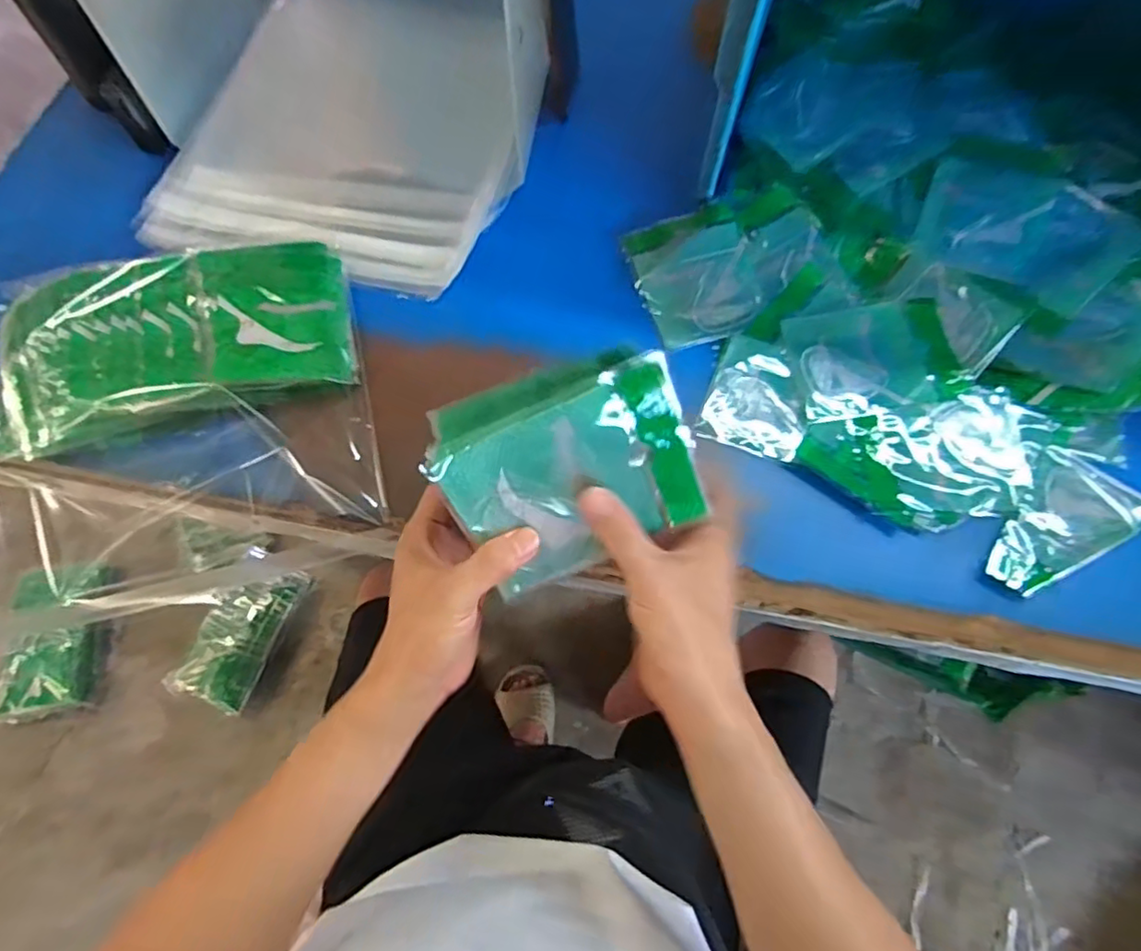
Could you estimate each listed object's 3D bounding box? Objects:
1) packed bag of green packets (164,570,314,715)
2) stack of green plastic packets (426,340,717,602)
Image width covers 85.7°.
[{"bbox_3d":[-0.622,0.293,1.160,0.156,0.071,0.272,20,69,9],"label":"packed bag of green packets"},{"bbox_3d":[0.002,-0.001,0.348,0.138,0.121,0.011,-21,24,0],"label":"stack of green plastic packets"}]

